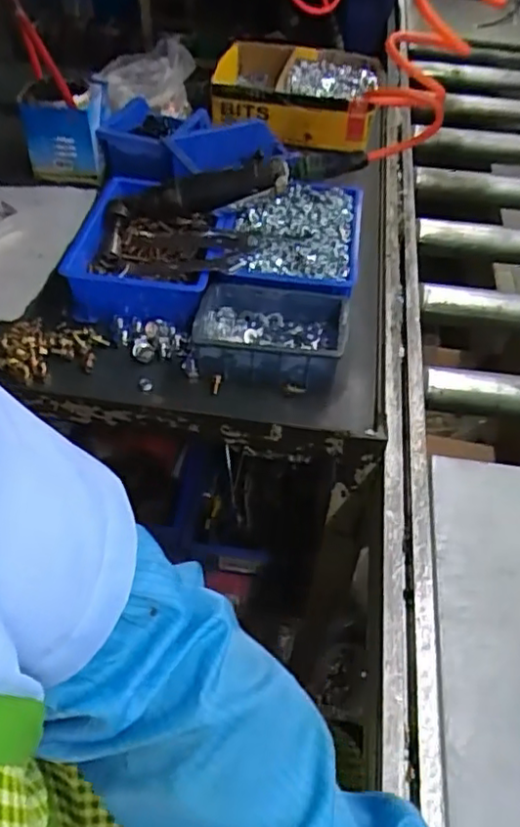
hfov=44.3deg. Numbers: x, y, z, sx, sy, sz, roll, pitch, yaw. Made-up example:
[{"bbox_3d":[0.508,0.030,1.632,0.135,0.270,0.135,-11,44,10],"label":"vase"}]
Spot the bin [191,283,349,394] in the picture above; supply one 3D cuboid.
[{"bbox_3d":[0.009,-0.074,0.628,0.141,0.059,0.092,8,49,4],"label":"bin"}]

